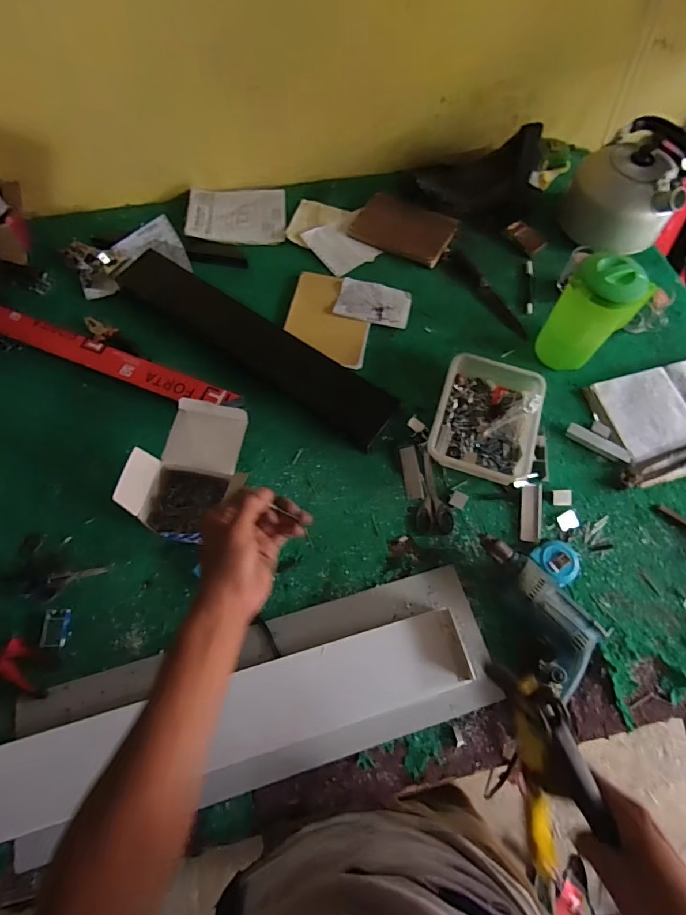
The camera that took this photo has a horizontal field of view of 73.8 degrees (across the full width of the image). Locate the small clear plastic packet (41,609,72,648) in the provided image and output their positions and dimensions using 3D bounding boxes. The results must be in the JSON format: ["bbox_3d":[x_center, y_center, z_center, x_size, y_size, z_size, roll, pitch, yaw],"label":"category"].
[{"bbox_3d":[-0.421,0.250,0.670,0.033,0.009,0.053,-2,66,-3],"label":"small clear plastic packet"}]

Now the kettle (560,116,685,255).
[{"bbox_3d":[0.587,-0.552,0.961,0.214,0.182,0.219,33,69,12],"label":"kettle"}]

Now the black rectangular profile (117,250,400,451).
[{"bbox_3d":[-0.179,-0.218,0.865,0.608,0.043,0.107,33,69,13],"label":"black rectangular profile"}]

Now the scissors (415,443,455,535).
[{"bbox_3d":[0.153,0.052,0.778,0.059,0.009,0.158,1,66,-1],"label":"scissors"}]

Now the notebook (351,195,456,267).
[{"bbox_3d":[0.133,-0.505,1.007,0.210,0.016,0.125,24,86,8],"label":"notebook"}]

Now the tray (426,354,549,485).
[{"bbox_3d":[0.253,-0.067,0.803,0.174,0.061,0.224,17,66,6],"label":"tray"}]

